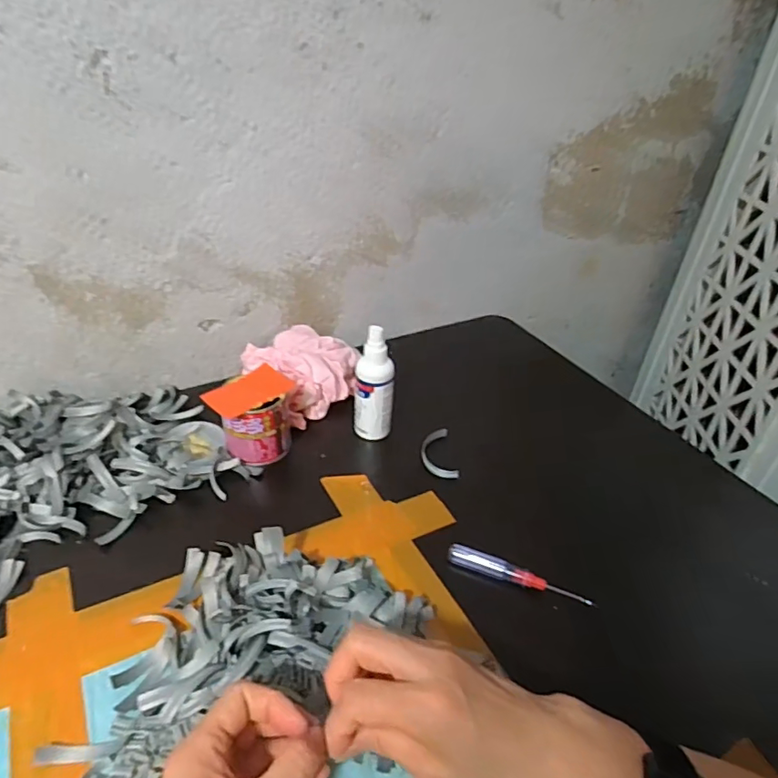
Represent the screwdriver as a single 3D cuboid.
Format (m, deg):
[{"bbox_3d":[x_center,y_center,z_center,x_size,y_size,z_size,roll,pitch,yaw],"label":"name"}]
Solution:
[{"bbox_3d":[0.107,0.157,0.443,0.118,0.013,0.018,19,39,20],"label":"screwdriver"}]

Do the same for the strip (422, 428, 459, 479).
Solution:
[{"bbox_3d":[0.051,0.069,0.567,0.032,0.013,0.076,-1,36,-5],"label":"strip"}]

